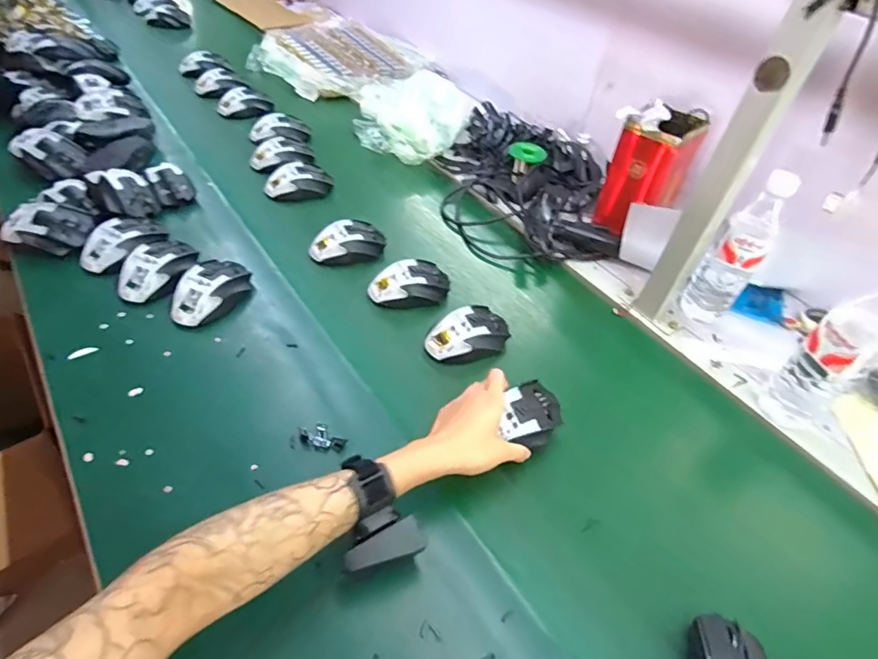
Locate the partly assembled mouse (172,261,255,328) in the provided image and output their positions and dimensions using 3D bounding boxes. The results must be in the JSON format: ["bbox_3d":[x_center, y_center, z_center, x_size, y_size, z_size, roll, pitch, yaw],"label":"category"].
[{"bbox_3d":[-0.298,-0.051,0.665,0.071,0.035,0.112,19,46,10],"label":"partly assembled mouse"}]

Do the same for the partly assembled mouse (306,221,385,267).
[{"bbox_3d":[-0.140,-0.134,0.780,0.118,0.039,0.062,-15,50,-22],"label":"partly assembled mouse"}]

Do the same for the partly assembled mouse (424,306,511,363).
[{"bbox_3d":[0.038,0.006,0.665,0.108,0.032,0.062,-12,49,-19],"label":"partly assembled mouse"}]

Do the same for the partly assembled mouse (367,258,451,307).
[{"bbox_3d":[-0.040,-0.065,0.728,0.120,0.036,0.064,-13,49,-21],"label":"partly assembled mouse"}]

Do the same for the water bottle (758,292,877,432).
[{"bbox_3d":[0.452,0.027,0.570,0.063,0.221,0.068,-23,53,-28],"label":"water bottle"}]

